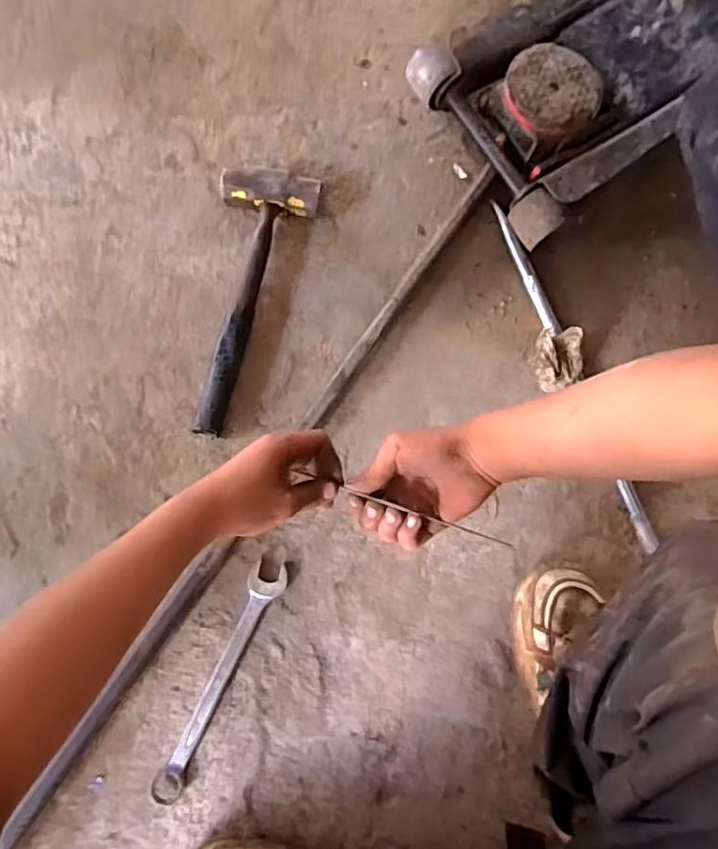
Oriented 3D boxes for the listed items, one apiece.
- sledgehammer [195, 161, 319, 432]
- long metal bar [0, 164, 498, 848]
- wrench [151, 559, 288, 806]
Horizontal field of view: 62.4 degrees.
[{"bbox_3d":[-0.111,-0.134,0.651,0.109,0.048,0.301,6,78,0],"label":"sledgehammer"},{"bbox_3d":[-0.084,0.043,0.628,0.020,0.034,0.834,34,79,5],"label":"long metal bar"},{"bbox_3d":[-0.142,0.258,0.603,0.035,0.011,0.245,25,79,4],"label":"wrench"}]

